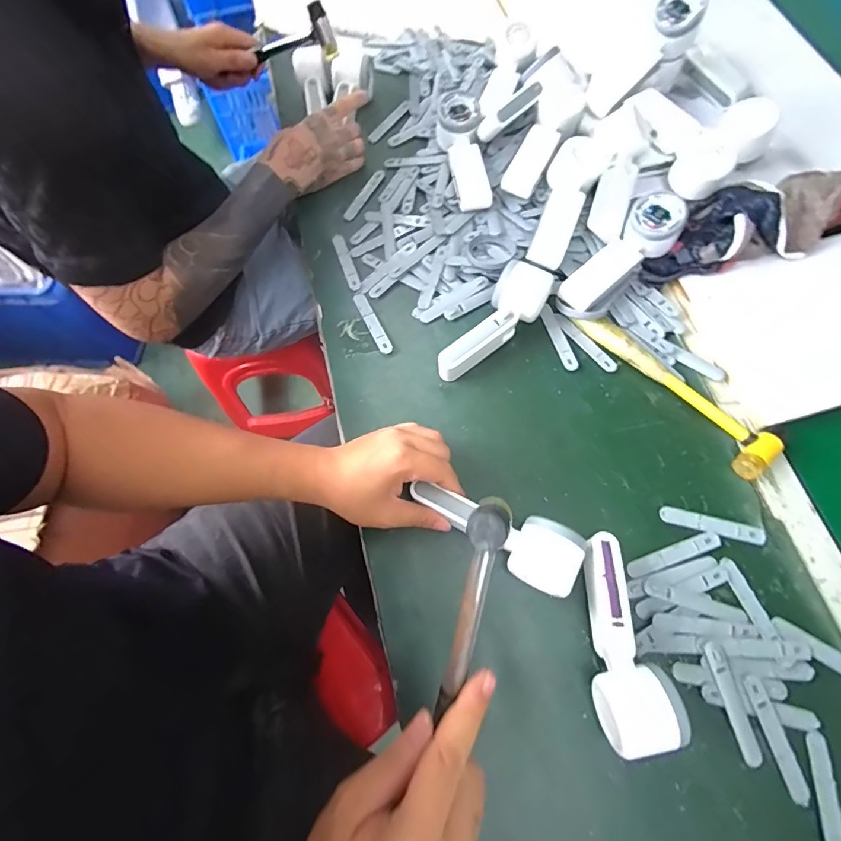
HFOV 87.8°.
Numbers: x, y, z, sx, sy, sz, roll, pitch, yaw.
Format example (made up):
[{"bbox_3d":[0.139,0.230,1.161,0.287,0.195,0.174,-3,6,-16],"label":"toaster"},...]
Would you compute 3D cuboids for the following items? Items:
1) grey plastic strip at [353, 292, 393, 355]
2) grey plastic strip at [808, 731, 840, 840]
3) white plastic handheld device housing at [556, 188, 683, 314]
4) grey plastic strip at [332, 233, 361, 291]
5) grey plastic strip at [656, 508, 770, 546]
[{"bbox_3d":[-0.059,-0.119,0.535,0.017,0.004,0.093,-26,70,-7],"label":"grey plastic strip"},{"bbox_3d":[0.329,0.309,0.352,0.017,0.005,0.094,6,66,5],"label":"grey plastic strip"},{"bbox_3d":[0.234,-0.189,0.509,0.168,0.042,0.060,-42,73,1],"label":"white plastic handheld device housing"},{"bbox_3d":[-0.098,-0.208,0.570,0.016,0.004,0.095,-19,70,-4],"label":"grey plastic strip"},{"bbox_3d":[0.290,0.104,0.434,0.095,0.006,0.017,14,71,8],"label":"grey plastic strip"}]

